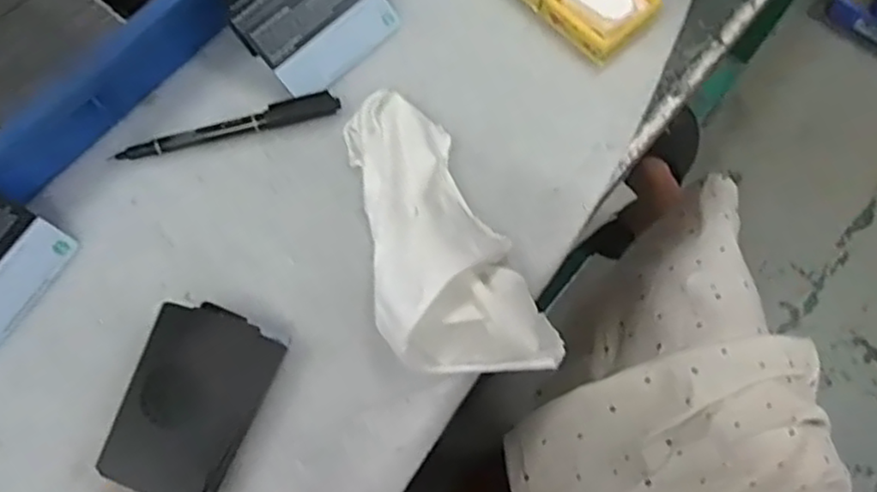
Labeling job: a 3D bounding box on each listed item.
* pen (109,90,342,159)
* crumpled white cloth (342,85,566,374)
[{"bbox_3d":[-0.123,-0.069,0.399,0.129,0.007,0.015,-18,72,-8],"label":"pen"},{"bbox_3d":[-0.007,-0.006,0.360,0.083,0.039,0.174,-26,74,-9],"label":"crumpled white cloth"}]

